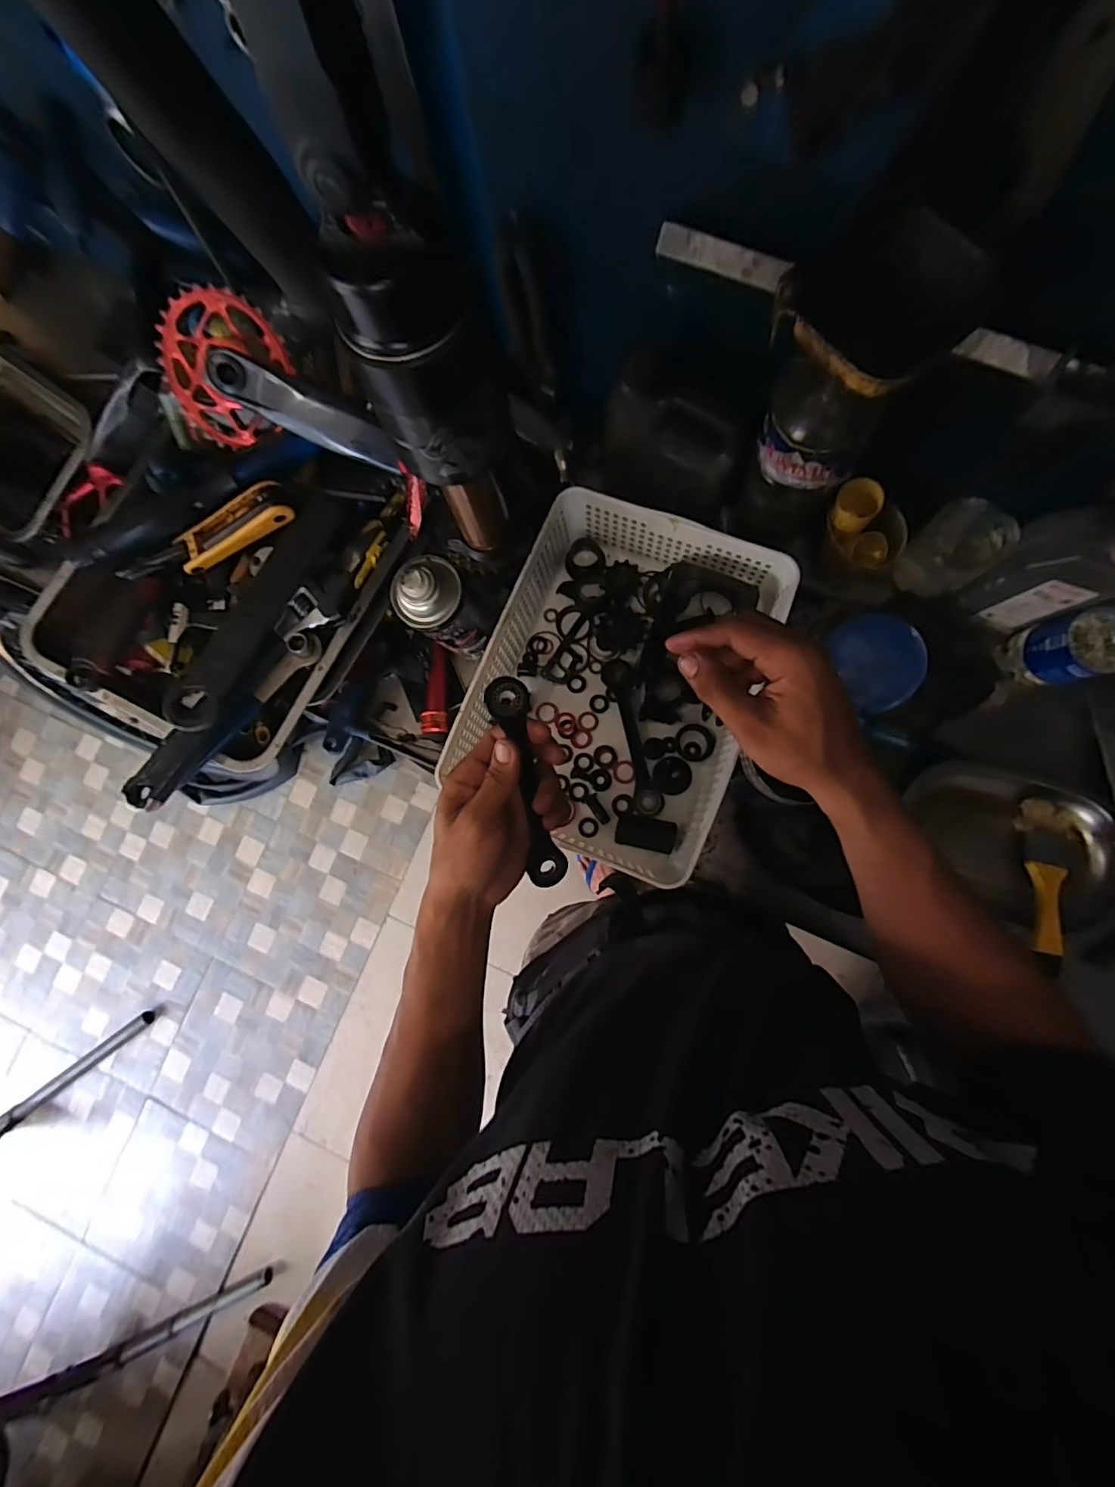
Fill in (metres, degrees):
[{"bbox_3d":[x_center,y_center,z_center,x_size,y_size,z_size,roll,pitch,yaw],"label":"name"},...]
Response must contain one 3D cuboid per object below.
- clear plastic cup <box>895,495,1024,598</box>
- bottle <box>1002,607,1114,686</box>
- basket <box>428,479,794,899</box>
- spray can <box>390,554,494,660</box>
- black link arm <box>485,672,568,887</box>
[{"bbox_3d":[0.385,-0.189,0.524,0.052,0.089,0.069,-37,83,0],"label":"clear plastic cup"},{"bbox_3d":[0.489,-0.093,0.480,0.058,0.166,0.061,-14,83,3],"label":"bottle"},{"bbox_3d":[0.061,-0.059,0.532,0.251,0.078,0.337,21,86,6],"label":"basket"},{"bbox_3d":[-0.105,-0.121,0.492,0.056,0.142,0.064,-40,83,-1],"label":"spray can"},{"bbox_3d":[-0.021,0.033,0.393,0.030,0.017,0.166,-9,108,3],"label":"black link arm"}]

